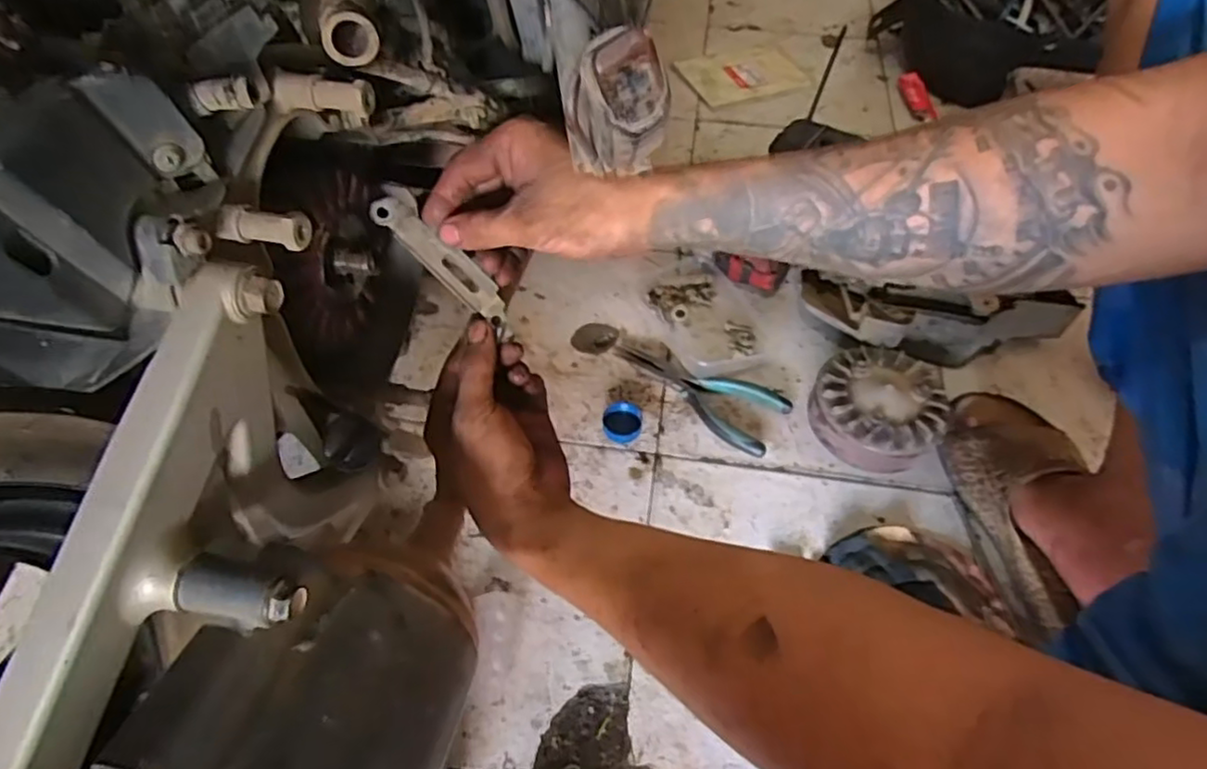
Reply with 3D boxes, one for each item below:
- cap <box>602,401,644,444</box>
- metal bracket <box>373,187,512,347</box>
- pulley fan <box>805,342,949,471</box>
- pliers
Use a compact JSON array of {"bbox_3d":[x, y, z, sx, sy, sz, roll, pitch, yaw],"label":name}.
[{"bbox_3d":[0.019,0.038,0.682,0.038,0.013,0.044,5,53,2],"label":"cap"},{"bbox_3d":[-0.092,-0.072,0.406,0.108,0.013,0.020,46,55,-20],"label":"metal bracket"},{"bbox_3d":[0.271,0.021,0.675,0.118,0.052,0.124,0,53,-1],"label":"pulley fan"},{"bbox_3d":[0.100,-0.001,0.708,0.188,0.020,0.077,35,60,22],"label":"pliers"}]

